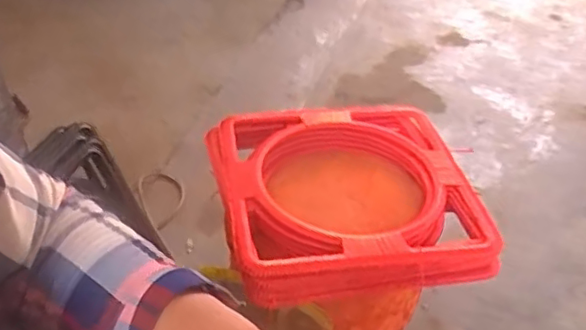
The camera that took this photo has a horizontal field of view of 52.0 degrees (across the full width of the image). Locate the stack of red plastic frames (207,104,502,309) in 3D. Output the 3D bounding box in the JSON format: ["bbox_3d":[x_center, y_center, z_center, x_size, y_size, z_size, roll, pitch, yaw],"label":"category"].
[{"bbox_3d":[0.071,0.035,0.841,0.340,0.065,0.357,-8,36,-10],"label":"stack of red plastic frames"}]

